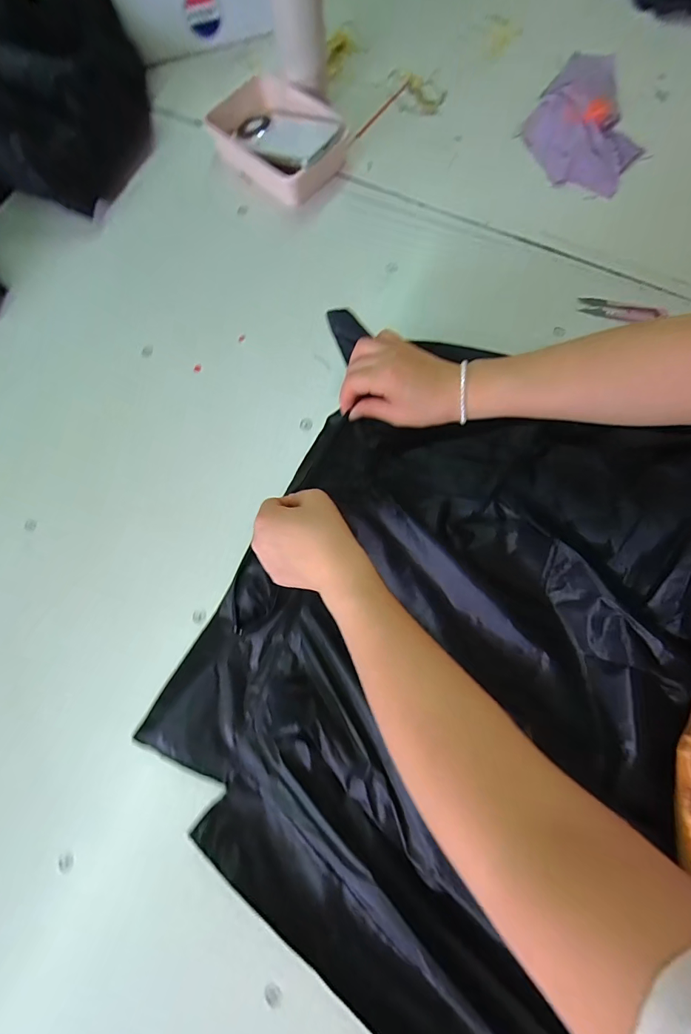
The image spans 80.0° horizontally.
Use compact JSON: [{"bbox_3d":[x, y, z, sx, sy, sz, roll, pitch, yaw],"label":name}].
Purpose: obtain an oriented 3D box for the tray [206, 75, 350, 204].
[{"bbox_3d":[-0.089,-0.514,0.558,0.174,0.047,0.128,37,79,10],"label":"tray"}]

